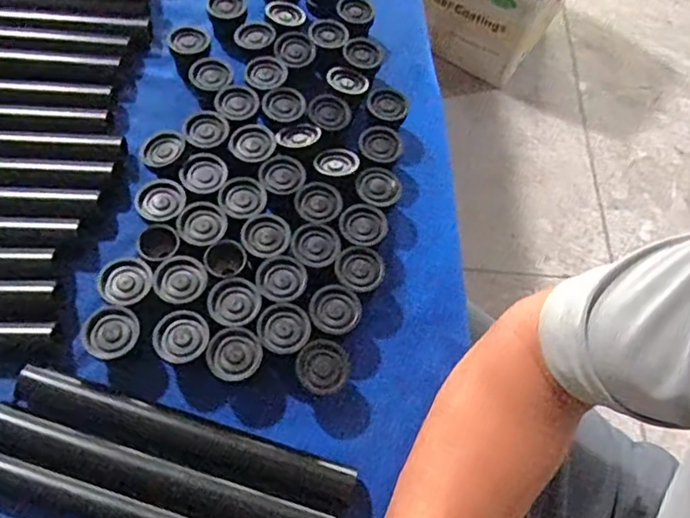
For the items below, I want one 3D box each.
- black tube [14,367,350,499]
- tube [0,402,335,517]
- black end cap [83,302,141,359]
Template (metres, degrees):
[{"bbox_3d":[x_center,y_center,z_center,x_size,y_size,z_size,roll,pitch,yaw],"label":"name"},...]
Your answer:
[{"bbox_3d":[-0.102,0.113,0.377,0.218,0.021,0.023,17,62,2],"label":"black tube"},{"bbox_3d":[-0.114,0.135,0.361,0.218,0.019,0.025,18,62,3],"label":"tube"},{"bbox_3d":[-0.153,0.050,0.392,0.034,0.020,0.034,3,62,-6],"label":"black end cap"}]

